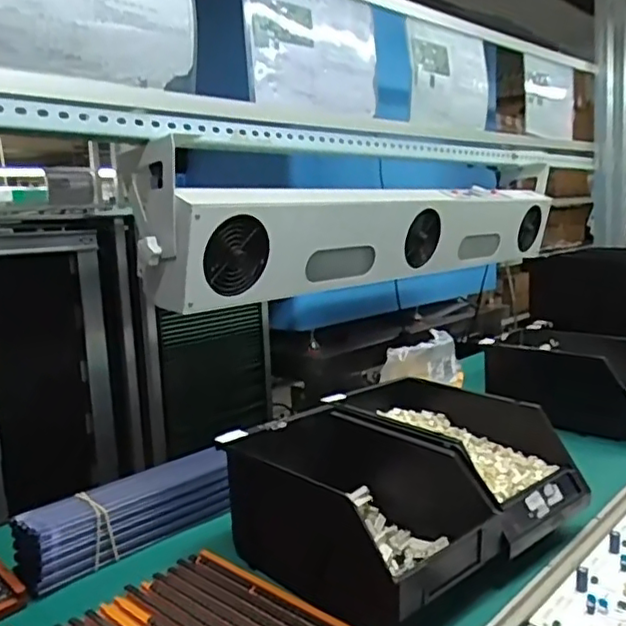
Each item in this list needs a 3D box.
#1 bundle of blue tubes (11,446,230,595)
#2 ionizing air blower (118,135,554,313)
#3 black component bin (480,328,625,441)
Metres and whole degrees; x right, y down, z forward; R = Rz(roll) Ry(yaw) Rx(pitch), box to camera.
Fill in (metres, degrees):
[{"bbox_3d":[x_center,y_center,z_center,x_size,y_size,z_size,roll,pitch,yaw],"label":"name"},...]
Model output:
[{"bbox_3d":[-0.184,0.204,0.626,0.210,0.063,0.065,-9,10,-32],"label":"bundle of blue tubes"},{"bbox_3d":[0.189,-0.182,1.270,0.141,0.197,1.186,4,11,44],"label":"ionizing air blower"},{"bbox_3d":[0.420,0.109,0.991,0.237,0.131,0.204,1,10,32],"label":"black component bin"}]

